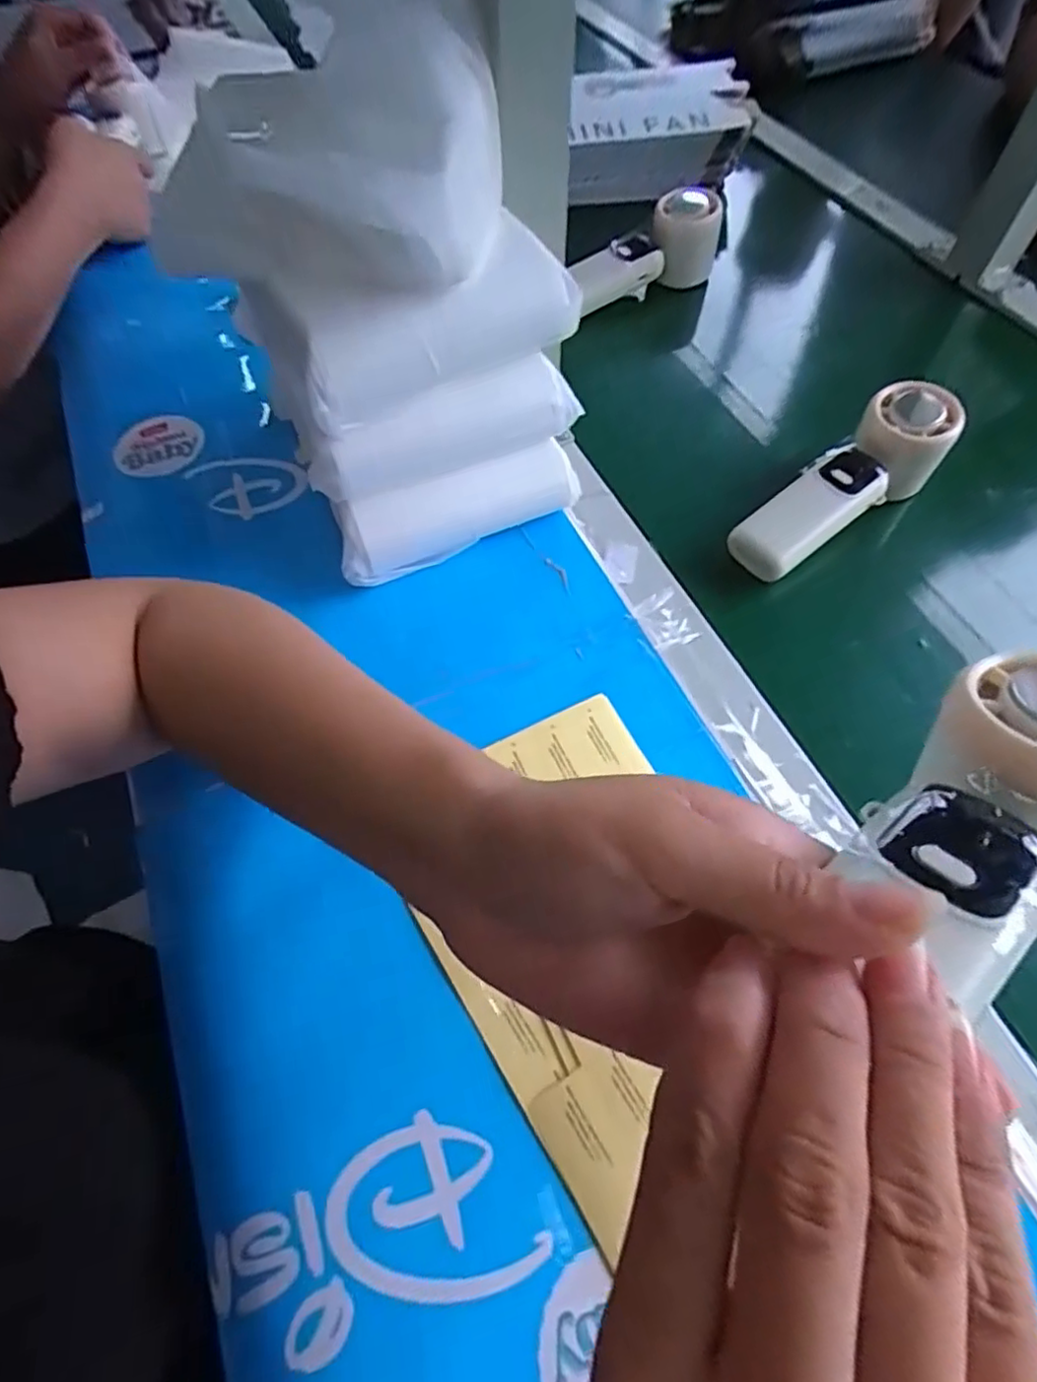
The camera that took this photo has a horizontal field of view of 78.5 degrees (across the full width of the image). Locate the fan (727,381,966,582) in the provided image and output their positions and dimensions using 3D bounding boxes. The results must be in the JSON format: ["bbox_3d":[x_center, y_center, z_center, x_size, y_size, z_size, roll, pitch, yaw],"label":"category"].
[{"bbox_3d":[0.208,-0.129,0.410,0.159,0.044,0.052,-38,68,-6],"label":"fan"}]

